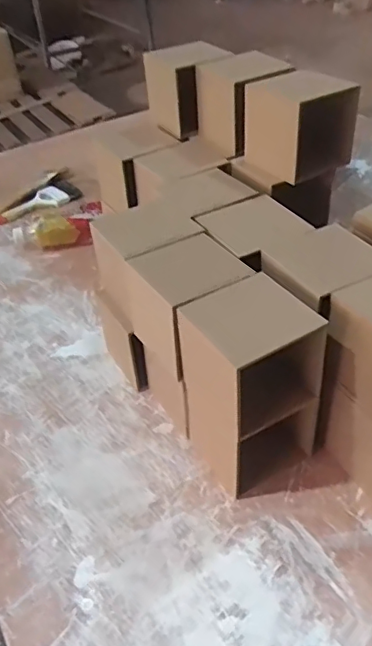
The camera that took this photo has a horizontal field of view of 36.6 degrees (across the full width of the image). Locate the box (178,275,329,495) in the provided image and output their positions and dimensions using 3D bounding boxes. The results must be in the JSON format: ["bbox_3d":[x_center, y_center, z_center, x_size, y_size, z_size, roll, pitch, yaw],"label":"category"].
[{"bbox_3d":[0.070,0.077,0.646,0.111,0.215,0.127,-21,42,-20],"label":"box"}]

